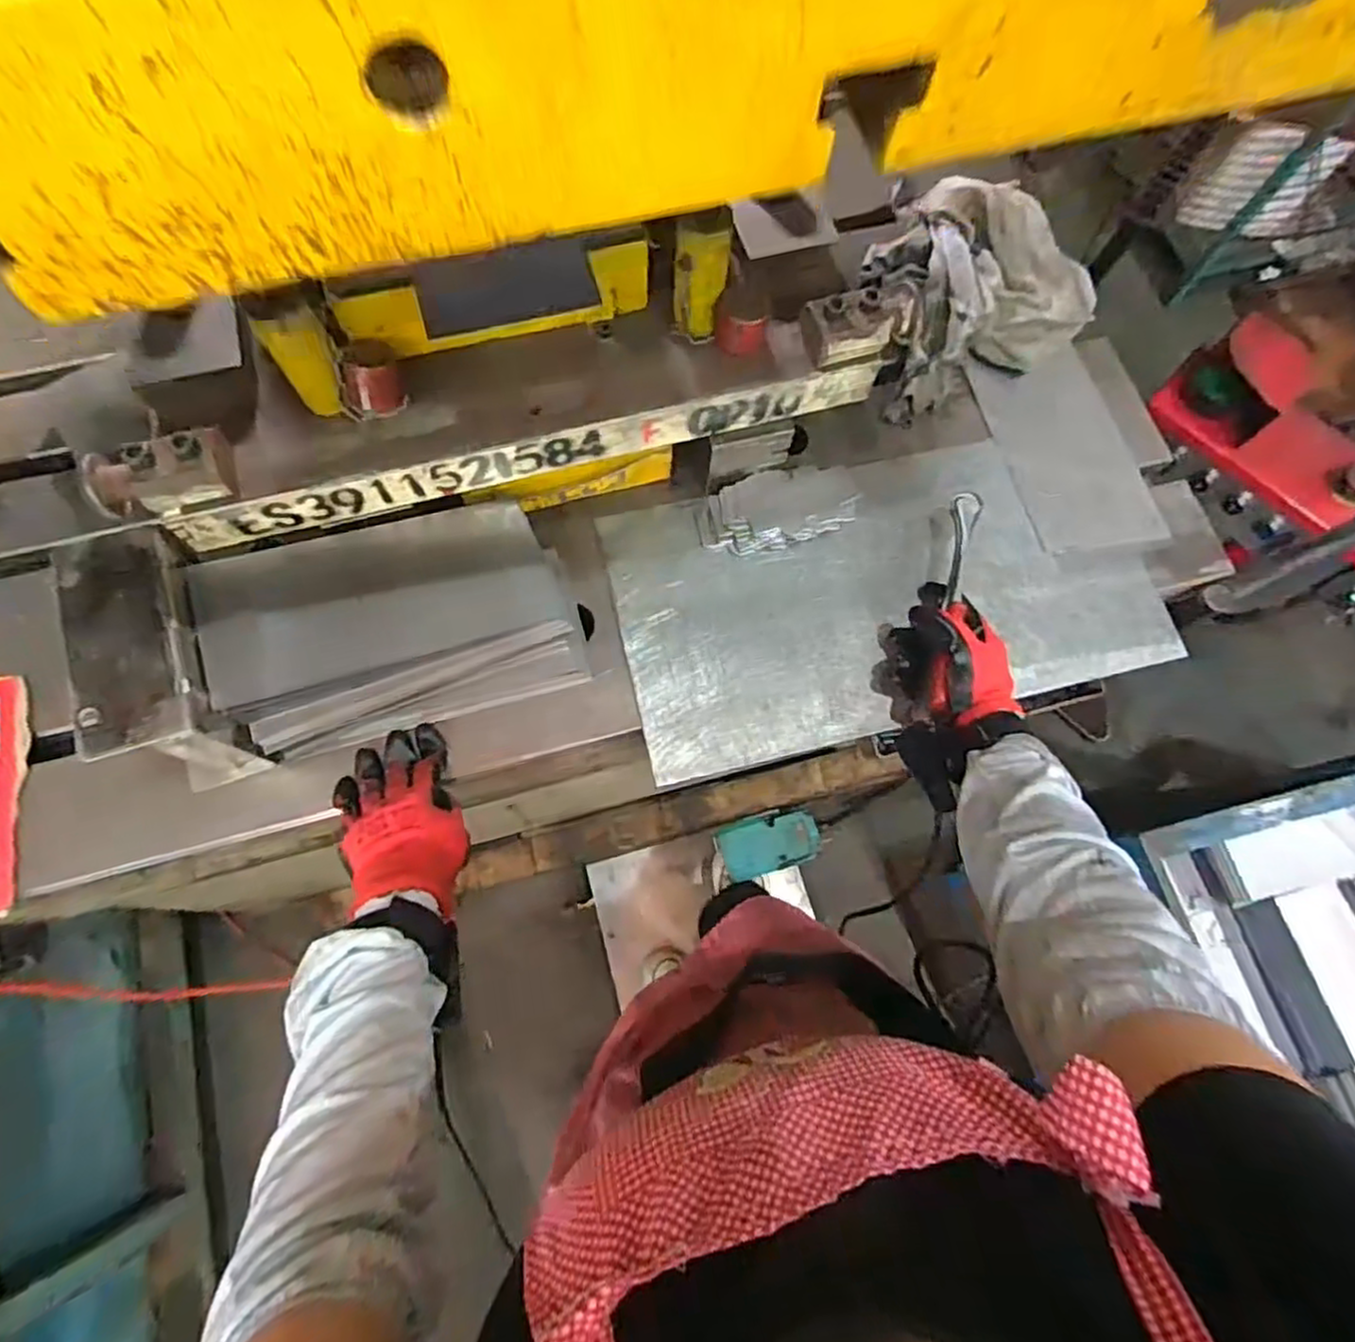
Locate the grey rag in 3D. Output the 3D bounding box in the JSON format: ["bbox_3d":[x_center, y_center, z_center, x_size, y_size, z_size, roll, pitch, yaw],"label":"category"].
[{"bbox_3d":[0.315,-0.377,0.727,0.224,0.073,0.223,-5,72,-4],"label":"grey rag"}]

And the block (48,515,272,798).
[{"bbox_3d":[-0.385,-0.001,0.552,0.074,0.140,0.167,-19,73,-8],"label":"block"}]

